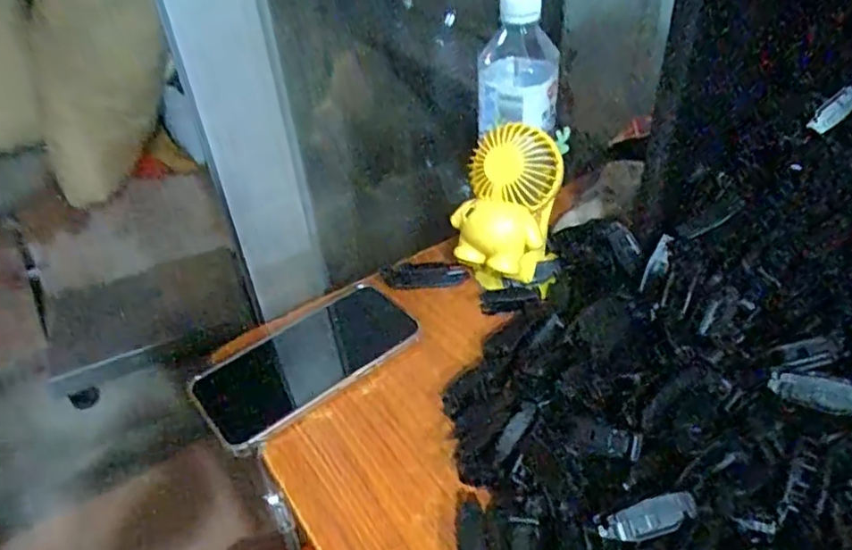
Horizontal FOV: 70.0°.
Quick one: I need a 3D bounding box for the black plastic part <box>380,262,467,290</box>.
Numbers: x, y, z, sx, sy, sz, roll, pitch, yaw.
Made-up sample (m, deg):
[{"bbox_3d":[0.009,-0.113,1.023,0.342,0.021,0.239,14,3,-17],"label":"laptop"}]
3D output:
[{"bbox_3d":[-0.001,0.000,0.525,0.073,0.018,0.016,-5,39,1],"label":"black plastic part"}]

